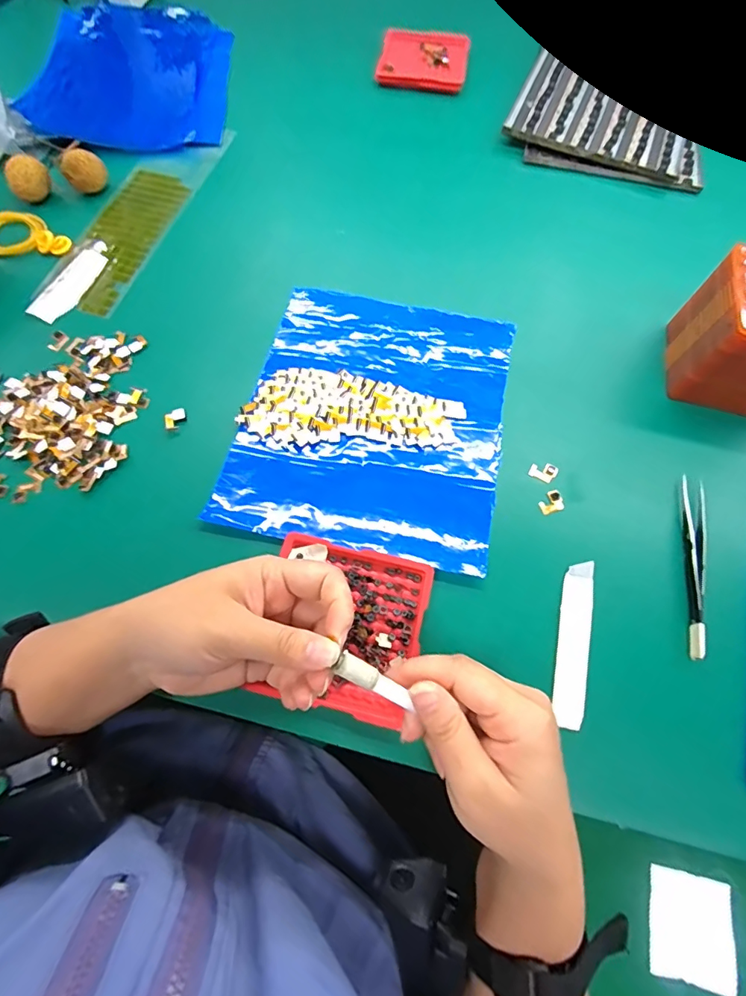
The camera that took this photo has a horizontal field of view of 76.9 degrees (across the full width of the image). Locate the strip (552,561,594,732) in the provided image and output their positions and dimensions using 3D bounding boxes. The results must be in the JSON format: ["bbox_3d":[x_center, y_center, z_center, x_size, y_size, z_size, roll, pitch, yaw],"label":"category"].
[{"bbox_3d":[0.127,0.090,0.297,0.019,0.004,0.101,12,66,10],"label":"strip"}]

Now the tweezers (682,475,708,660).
[{"bbox_3d":[0.215,0.043,0.314,0.016,0.008,0.125,16,67,6],"label":"tweezers"}]

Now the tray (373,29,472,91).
[{"bbox_3d":[0.061,-0.517,0.556,0.101,0.018,0.100,10,67,3],"label":"tray"}]

